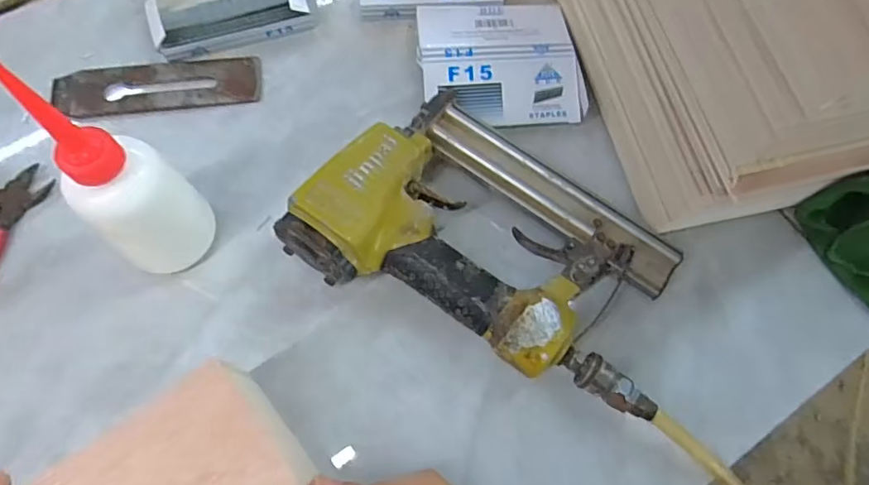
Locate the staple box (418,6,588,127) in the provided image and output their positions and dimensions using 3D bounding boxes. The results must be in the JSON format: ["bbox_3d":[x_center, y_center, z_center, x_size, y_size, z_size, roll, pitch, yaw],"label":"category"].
[{"bbox_3d":[0.052,-0.147,0.429,0.126,0.027,0.112,-4,70,-4],"label":"staple box"}]

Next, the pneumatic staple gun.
[{"bbox_3d":[0.042,-0.008,0.357,0.241,0.061,0.150,24,71,6],"label":"pneumatic staple gun"}]

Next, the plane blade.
[{"bbox_3d":[-0.219,-0.126,0.419,0.155,0.004,0.047,-7,70,-5],"label":"plane blade"}]

